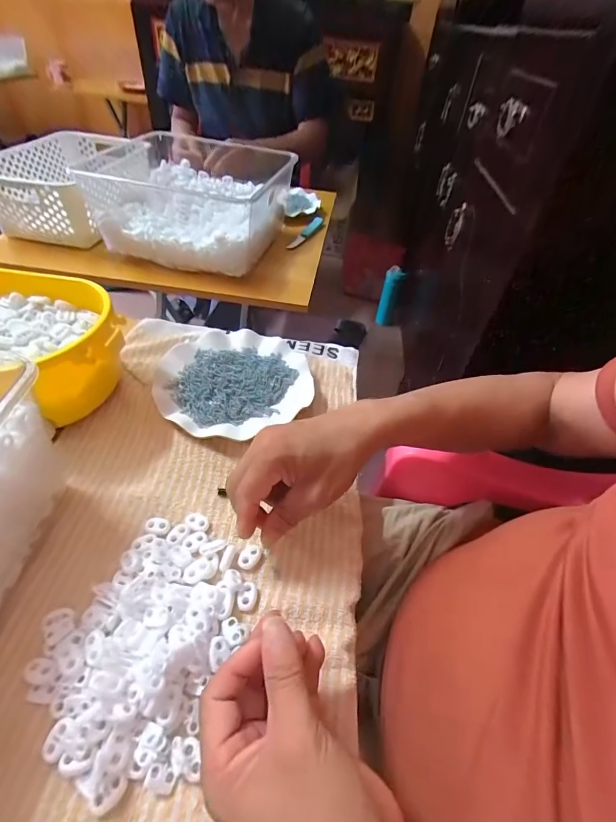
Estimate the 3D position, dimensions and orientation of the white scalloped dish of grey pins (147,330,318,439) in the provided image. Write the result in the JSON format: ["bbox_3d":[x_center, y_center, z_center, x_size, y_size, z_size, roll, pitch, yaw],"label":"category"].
[{"bbox_3d":[-0.087,-0.039,0.466,0.181,0.019,0.169,3,46,-3],"label":"white scalloped dish of grey pins"}]

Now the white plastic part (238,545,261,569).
[{"bbox_3d":[-0.050,0.126,0.333,0.016,0.004,0.021,26,49,18],"label":"white plastic part"}]

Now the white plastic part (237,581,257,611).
[{"bbox_3d":[-0.048,0.149,0.310,0.015,0.006,0.022,8,46,1],"label":"white plastic part"}]

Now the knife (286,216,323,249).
[{"bbox_3d":[-0.002,-0.383,0.826,0.023,0.008,0.187,17,47,11],"label":"knife"}]

